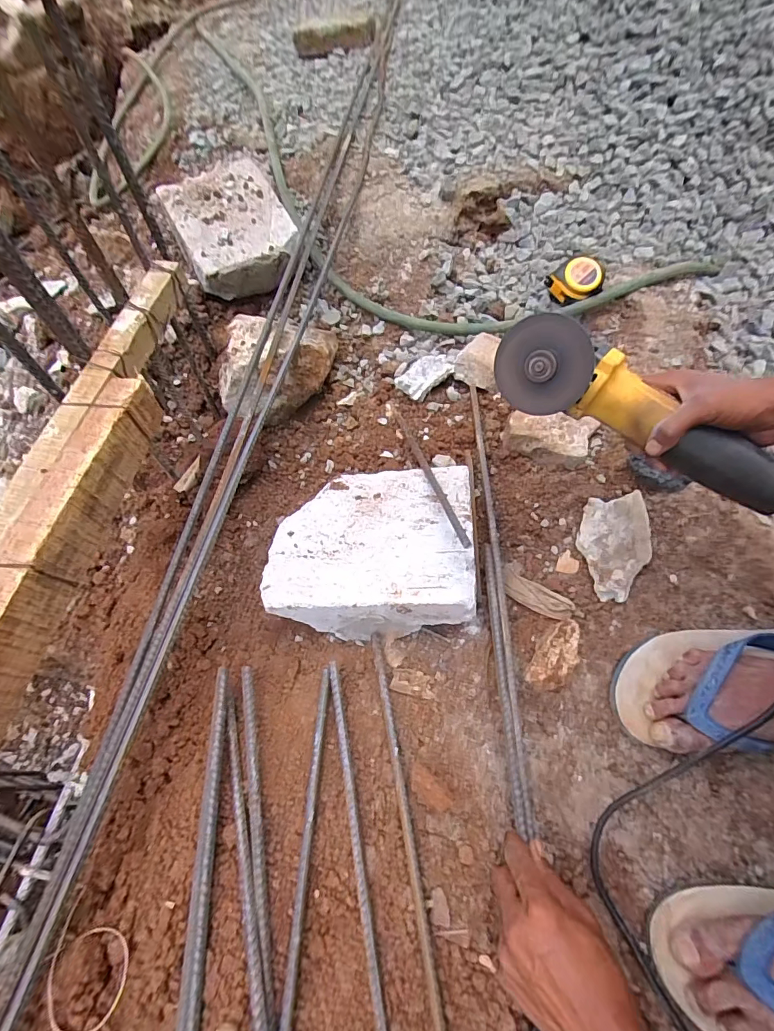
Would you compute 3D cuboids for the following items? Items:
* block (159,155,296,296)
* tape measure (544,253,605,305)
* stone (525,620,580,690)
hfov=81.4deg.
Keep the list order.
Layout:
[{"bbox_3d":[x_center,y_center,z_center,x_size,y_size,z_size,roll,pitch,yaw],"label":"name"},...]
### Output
[{"bbox_3d":[-0.269,-0.494,0.783,0.185,0.075,0.219,-26,80,-12],"label":"block"},{"bbox_3d":[0.315,-0.394,0.758,0.090,0.057,0.055,19,63,13],"label":"tape measure"},{"bbox_3d":[0.195,0.162,0.517,0.044,0.037,0.091,33,67,20],"label":"stone"}]

